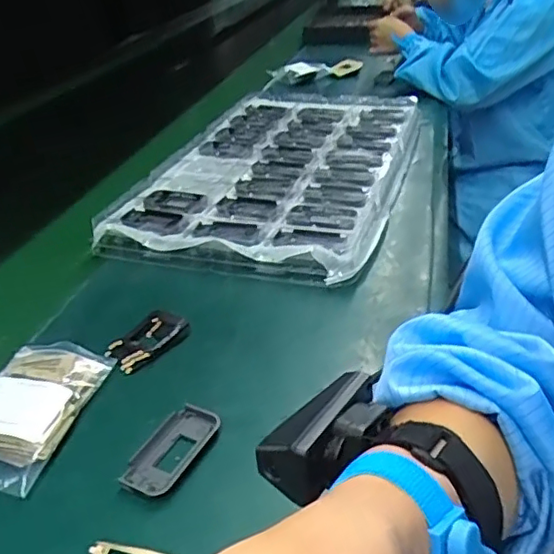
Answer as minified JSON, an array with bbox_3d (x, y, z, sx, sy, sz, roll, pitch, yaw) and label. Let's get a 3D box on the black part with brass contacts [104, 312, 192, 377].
[{"bbox_3d":[-0.112,0.054,0.505,0.046,0.009,0.073,19,40,35],"label":"black part with brass contacts"}]

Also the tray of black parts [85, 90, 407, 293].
[{"bbox_3d":[0.014,-0.159,0.803,0.307,0.045,0.530,5,33,17],"label":"tray of black parts"}]

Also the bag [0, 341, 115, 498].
[{"bbox_3d":[-0.189,0.095,0.433,0.086,0.016,0.131,3,33,15],"label":"bag"}]

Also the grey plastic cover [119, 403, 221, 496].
[{"bbox_3d":[-0.073,0.118,0.402,0.040,0.008,0.076,12,36,27],"label":"grey plastic cover"}]

